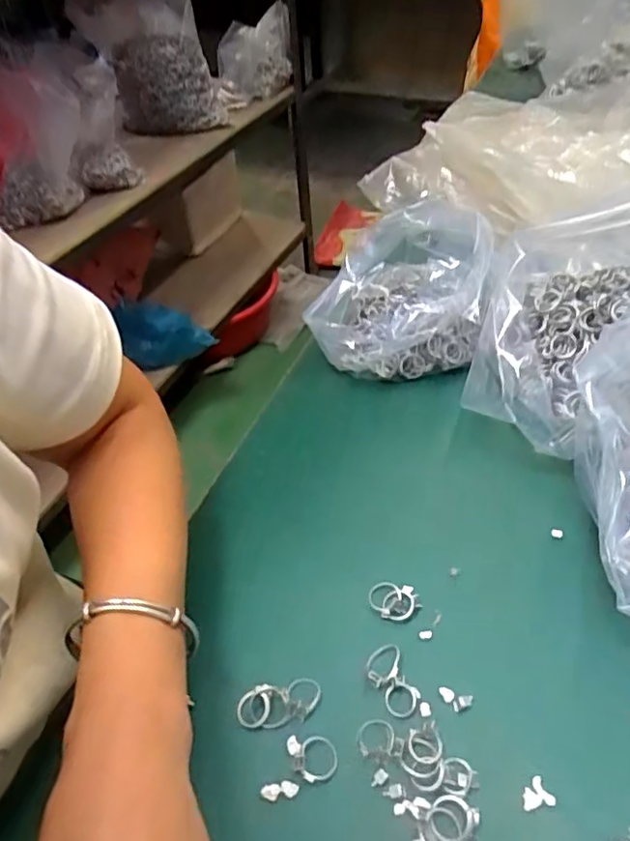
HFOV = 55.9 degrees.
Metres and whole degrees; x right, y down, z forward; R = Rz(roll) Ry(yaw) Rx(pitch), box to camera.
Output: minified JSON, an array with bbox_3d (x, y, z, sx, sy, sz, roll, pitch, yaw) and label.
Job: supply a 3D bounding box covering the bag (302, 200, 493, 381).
[{"bbox_3d":[0.072,-0.106,0.510,0.146,0.130,0.107,5,45,9],"label":"bag"}]

